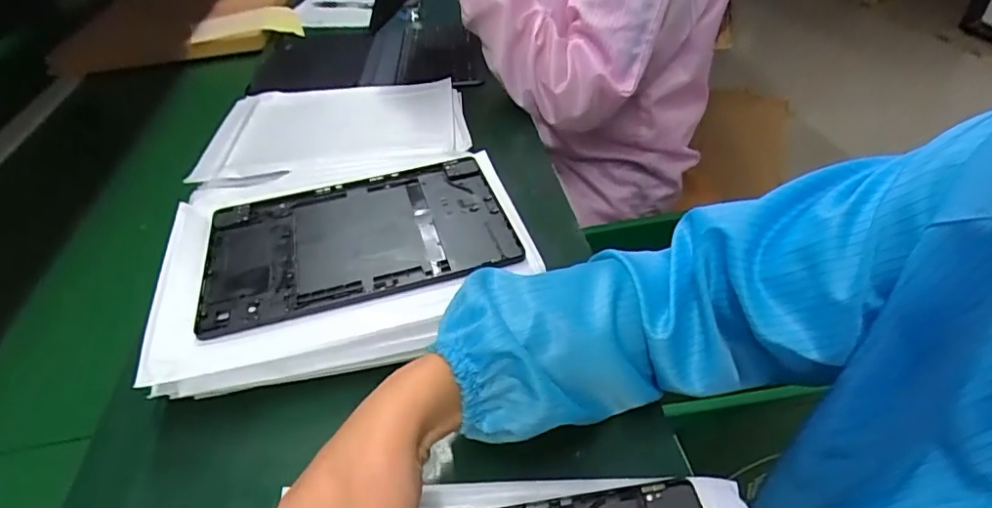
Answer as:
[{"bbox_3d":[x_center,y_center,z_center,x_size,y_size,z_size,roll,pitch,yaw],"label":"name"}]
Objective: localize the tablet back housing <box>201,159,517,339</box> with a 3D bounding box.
[{"bbox_3d":[-0.112,-0.015,0.451,0.235,0.014,0.156,-13,42,-10],"label":"tablet back housing"}]

